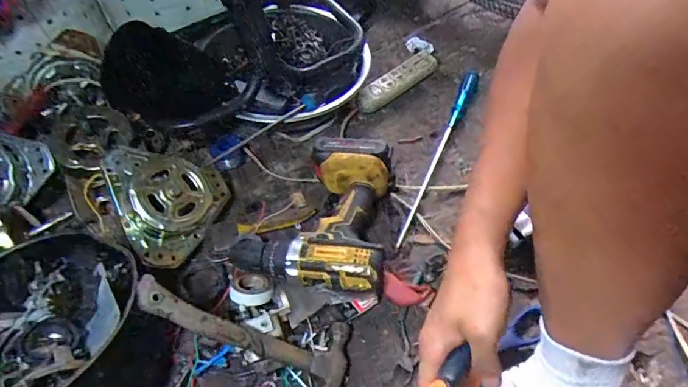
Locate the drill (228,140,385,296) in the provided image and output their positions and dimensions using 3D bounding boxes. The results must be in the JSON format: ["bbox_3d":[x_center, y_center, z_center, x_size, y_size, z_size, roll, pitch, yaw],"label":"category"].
[{"bbox_3d":[-0.037,0.025,0.609,0.182,0.072,0.216,3,52,8],"label":"drill"}]

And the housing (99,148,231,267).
[{"bbox_3d":[-0.241,0.015,0.601,0.161,0.059,0.155,12,59,-15],"label":"housing"}]

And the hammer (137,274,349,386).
[{"bbox_3d":[-0.105,0.148,0.479,0.232,0.033,0.094,28,52,-16],"label":"hammer"}]

